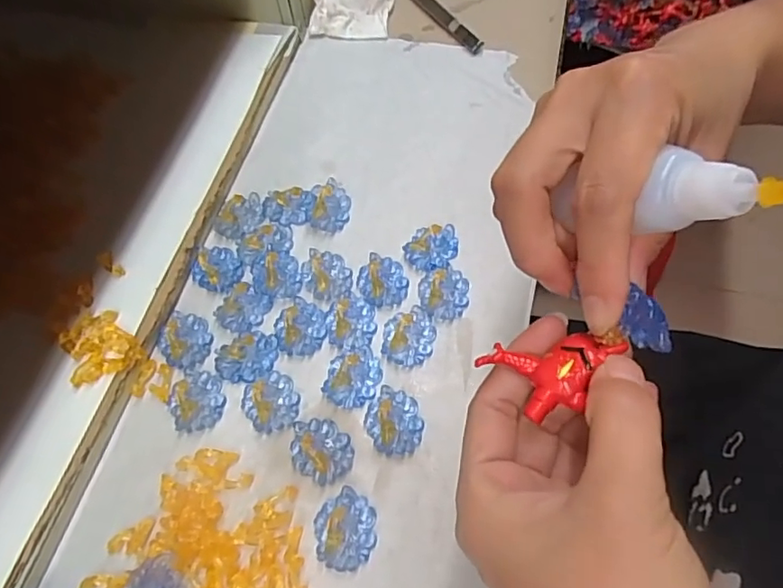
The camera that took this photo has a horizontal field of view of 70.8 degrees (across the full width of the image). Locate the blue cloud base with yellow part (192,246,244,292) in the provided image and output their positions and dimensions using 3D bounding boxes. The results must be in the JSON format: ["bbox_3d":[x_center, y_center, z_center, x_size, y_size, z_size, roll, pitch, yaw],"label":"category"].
[{"bbox_3d":[-0.113,-0.018,0.359,0.032,0.007,0.033,-1,60,2],"label":"blue cloud base with yellow part"}]

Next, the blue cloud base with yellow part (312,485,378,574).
[{"bbox_3d":[-0.023,0.118,0.277,0.030,0.010,0.037,-3,60,2],"label":"blue cloud base with yellow part"}]

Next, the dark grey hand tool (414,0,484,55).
[{"bbox_3d":[0.037,-0.250,0.480,0.014,0.009,0.134,-28,63,-12],"label":"dark grey hand tool"}]

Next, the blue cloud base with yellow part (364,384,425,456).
[{"bbox_3d":[0.001,0.068,0.303,0.030,0.010,0.037,-21,62,-9],"label":"blue cloud base with yellow part"}]

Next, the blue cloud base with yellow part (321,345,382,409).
[{"bbox_3d":[-0.022,0.046,0.317,0.030,0.012,0.037,9,61,8],"label":"blue cloud base with yellow part"}]

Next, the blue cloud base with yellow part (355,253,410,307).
[{"bbox_3d":[-0.006,-0.009,0.350,0.031,0.004,0.037,-4,60,1],"label":"blue cloud base with yellow part"}]

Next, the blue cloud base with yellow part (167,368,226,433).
[{"bbox_3d":[-0.112,0.060,0.316,0.030,0.006,0.037,-23,62,-9],"label":"blue cloud base with yellow part"}]

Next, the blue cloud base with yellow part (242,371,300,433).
[{"bbox_3d":[-0.069,0.060,0.313,0.030,0.008,0.034,-26,62,-11],"label":"blue cloud base with yellow part"}]

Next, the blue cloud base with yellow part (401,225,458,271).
[{"bbox_3d":[0.026,-0.031,0.358,0.035,0.011,0.031,-7,60,0],"label":"blue cloud base with yellow part"}]

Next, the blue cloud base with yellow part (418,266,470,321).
[{"bbox_3d":[0.033,-0.002,0.343,0.031,0.007,0.036,4,61,5],"label":"blue cloud base with yellow part"}]

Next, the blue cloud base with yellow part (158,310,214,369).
[{"bbox_3d":[-0.126,0.027,0.336,0.031,0.008,0.037,4,61,6],"label":"blue cloud base with yellow part"}]

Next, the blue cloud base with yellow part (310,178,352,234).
[{"bbox_3d":[-0.041,-0.062,0.374,0.025,0.019,0.037,-4,60,1],"label":"blue cloud base with yellow part"}]

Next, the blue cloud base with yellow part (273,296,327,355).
[{"bbox_3d":[-0.055,0.018,0.335,0.030,0.009,0.037,0,61,3],"label":"blue cloud base with yellow part"}]

